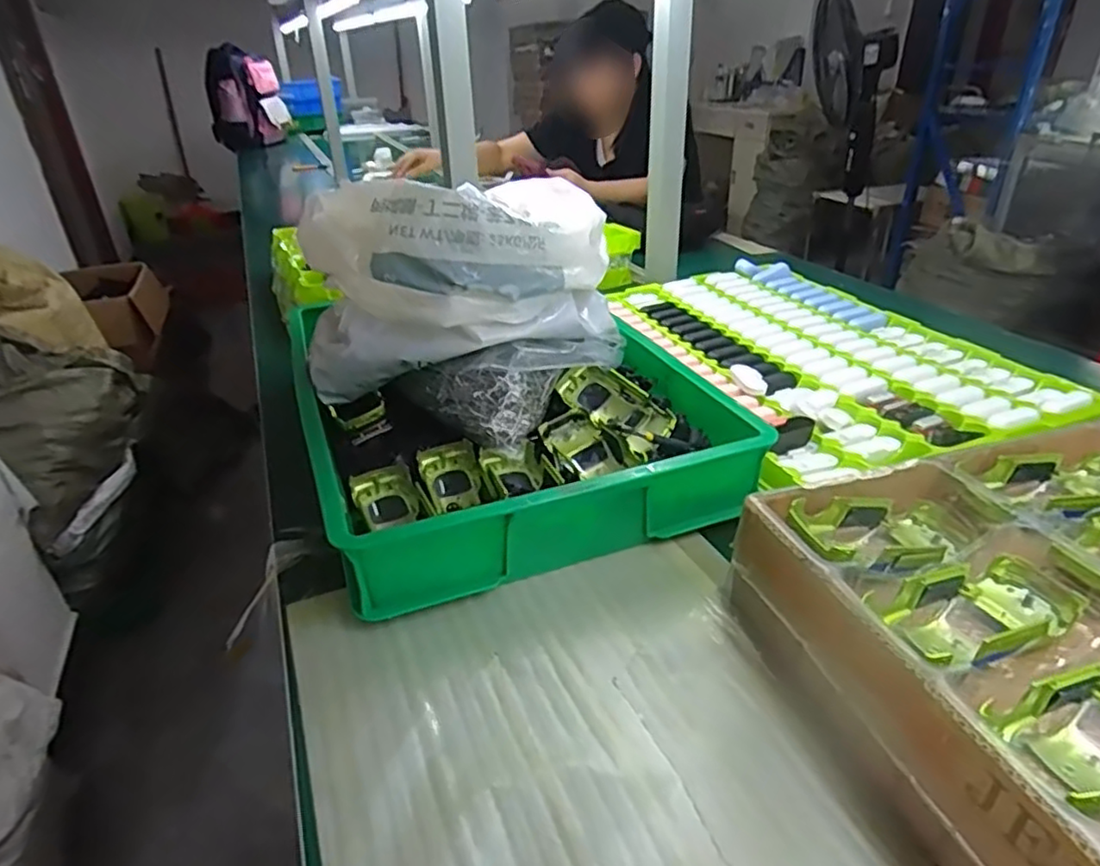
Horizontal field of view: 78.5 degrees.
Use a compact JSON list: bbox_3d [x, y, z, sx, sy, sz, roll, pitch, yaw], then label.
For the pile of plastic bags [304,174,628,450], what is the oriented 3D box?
[{"bbox_3d":[-0.077,-0.159,0.695,0.250,0.202,0.289,13,33,25],"label":"pile of plastic bags"}]

